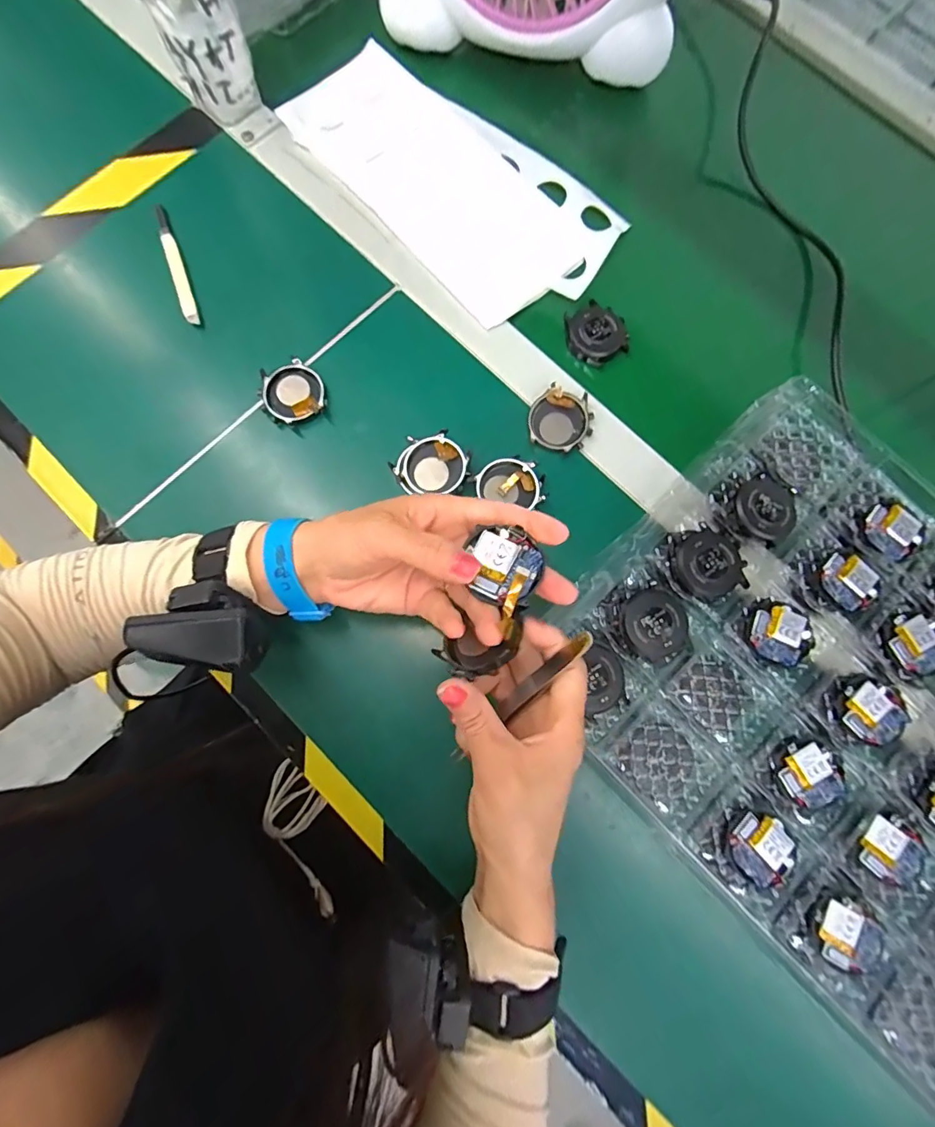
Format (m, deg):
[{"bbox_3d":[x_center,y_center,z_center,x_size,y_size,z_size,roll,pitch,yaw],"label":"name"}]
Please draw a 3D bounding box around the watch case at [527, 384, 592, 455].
[{"bbox_3d":[0.071,-0.109,0.367,0.045,0.007,0.045,15,79,3],"label":"watch case"}]

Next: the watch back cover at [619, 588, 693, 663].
[{"bbox_3d":[0.125,0.043,0.325,0.042,0.012,0.048,-28,80,-5],"label":"watch back cover"}]

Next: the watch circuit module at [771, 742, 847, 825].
[{"bbox_3d":[0.221,0.136,0.312,0.039,0.007,0.045,-26,80,-5],"label":"watch circuit module"}]

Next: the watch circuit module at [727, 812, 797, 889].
[{"bbox_3d":[0.181,0.175,0.302,0.038,0.009,0.038,41,82,8],"label":"watch circuit module"}]

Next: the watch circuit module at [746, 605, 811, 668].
[{"bbox_3d":[0.209,0.047,0.329,0.041,0.008,0.039,30,80,6],"label":"watch circuit module"}]

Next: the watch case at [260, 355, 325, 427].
[{"bbox_3d":[-0.132,-0.128,0.367,0.046,0.012,0.045,-24,79,-4],"label":"watch case"}]

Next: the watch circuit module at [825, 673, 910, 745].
[{"bbox_3d":[0.263,0.095,0.320,0.049,0.006,0.039,33,81,7],"label":"watch circuit module"}]

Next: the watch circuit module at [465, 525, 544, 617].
[{"bbox_3d":[0.018,0.001,0.249,0.037,0.007,0.039,33,81,7],"label":"watch circuit module"}]

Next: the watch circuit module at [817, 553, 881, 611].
[{"bbox_3d":[0.261,0.013,0.334,0.036,0.007,0.036,43,82,8],"label":"watch circuit module"}]

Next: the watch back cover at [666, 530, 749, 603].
[{"bbox_3d":[0.163,0.001,0.332,0.047,0.012,0.048,-8,79,-1],"label":"watch back cover"}]

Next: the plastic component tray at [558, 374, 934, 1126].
[{"bbox_3d":[0.286,0.116,0.313,0.429,0.020,0.303,44,82,8],"label":"plastic component tray"}]

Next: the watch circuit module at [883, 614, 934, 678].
[{"bbox_3d":[0.302,0.055,0.327,0.041,0.006,0.040,-4,79,0],"label":"watch circuit module"}]

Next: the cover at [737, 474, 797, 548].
[{"bbox_3d":[0.208,-0.040,0.337,0.046,0.008,0.040,-43,79,-12],"label":"cover"}]

